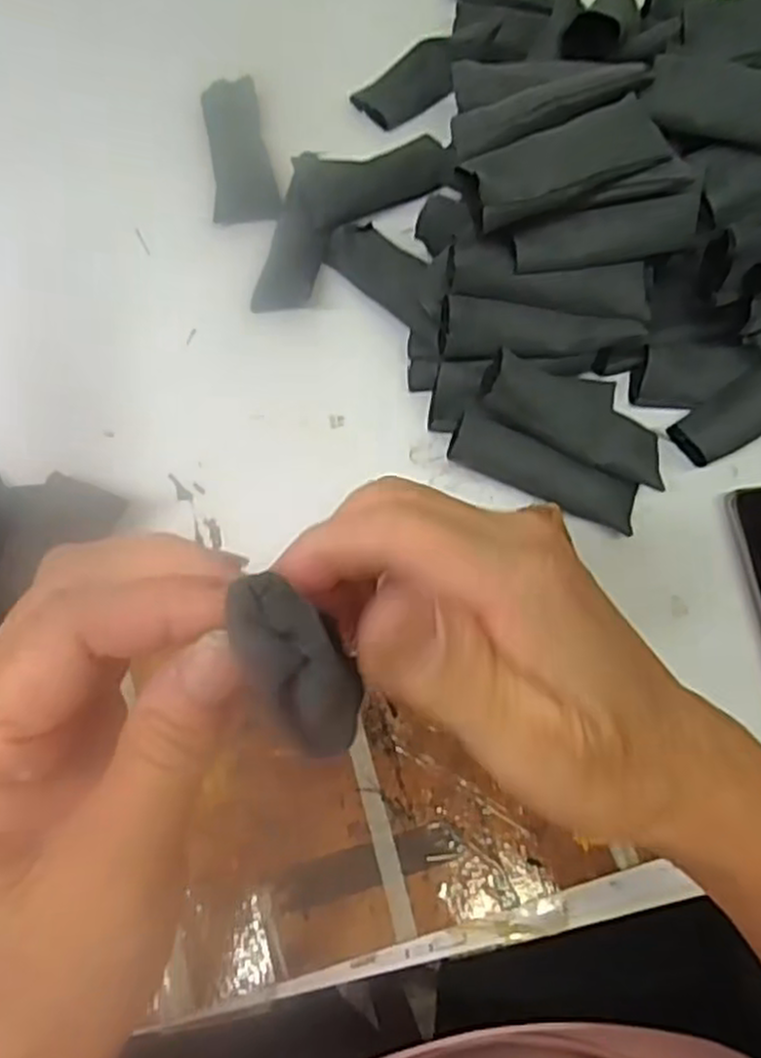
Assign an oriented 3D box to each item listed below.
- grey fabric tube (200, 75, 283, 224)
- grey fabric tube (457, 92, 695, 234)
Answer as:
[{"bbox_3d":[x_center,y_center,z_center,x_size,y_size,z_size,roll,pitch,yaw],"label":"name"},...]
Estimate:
[{"bbox_3d":[-0.090,-0.242,0.489,0.040,0.014,0.104,-7,68,-5],"label":"grey fabric tube"},{"bbox_3d":[0.091,-0.176,0.366,0.106,0.027,0.048,-16,69,-9],"label":"grey fabric tube"}]

